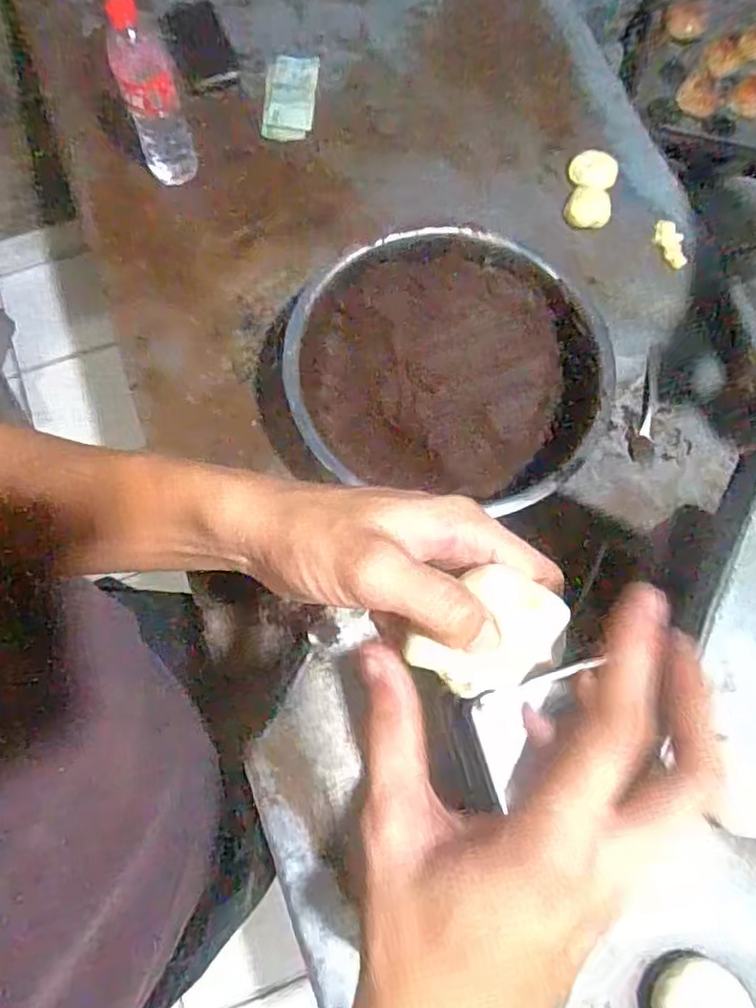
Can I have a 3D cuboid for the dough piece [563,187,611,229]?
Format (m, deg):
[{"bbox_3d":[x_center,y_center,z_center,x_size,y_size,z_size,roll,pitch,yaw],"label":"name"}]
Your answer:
[{"bbox_3d":[0.296,-0.417,0.899,0.065,0.034,0.051,24,76,6],"label":"dough piece"}]

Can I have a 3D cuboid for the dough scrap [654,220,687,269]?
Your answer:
[{"bbox_3d":[0.417,-0.371,0.915,0.027,0.021,0.078,-14,75,-4],"label":"dough scrap"}]

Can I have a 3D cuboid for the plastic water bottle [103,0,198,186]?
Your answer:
[{"bbox_3d":[-0.296,-0.526,0.831,0.073,0.231,0.090,-24,76,-6],"label":"plastic water bottle"}]

